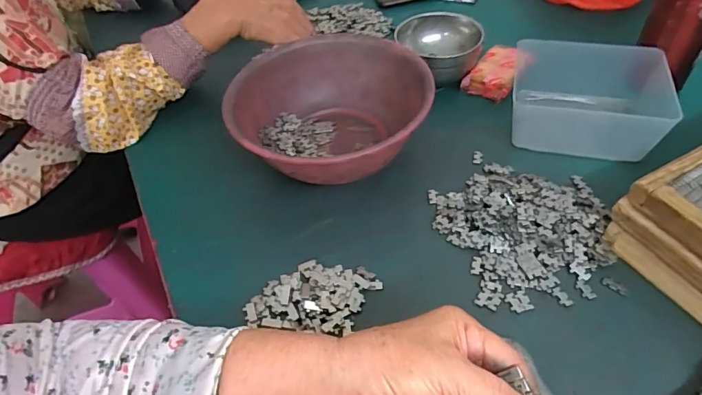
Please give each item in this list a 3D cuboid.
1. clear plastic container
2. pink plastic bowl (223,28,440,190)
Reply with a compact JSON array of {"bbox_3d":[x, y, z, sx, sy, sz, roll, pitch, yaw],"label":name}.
[{"bbox_3d":[0.257,-0.116,0.506,0.152,0.061,0.139,14,51,16],"label":"clear plastic container"},{"bbox_3d":[-0.021,-0.090,0.500,0.204,0.077,0.218,-3,48,3],"label":"pink plastic bowl"}]

